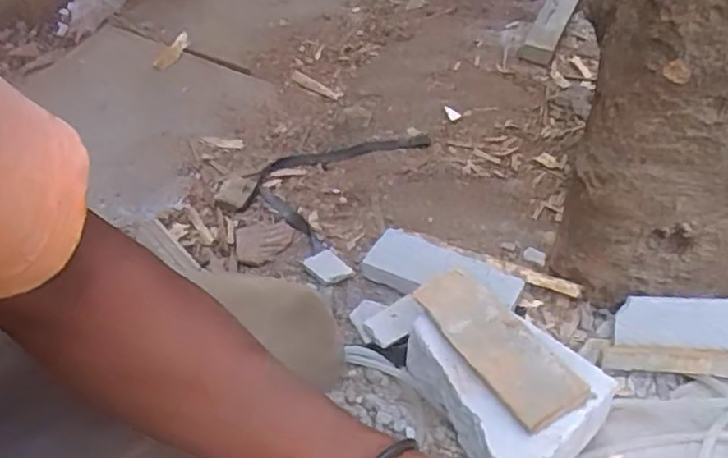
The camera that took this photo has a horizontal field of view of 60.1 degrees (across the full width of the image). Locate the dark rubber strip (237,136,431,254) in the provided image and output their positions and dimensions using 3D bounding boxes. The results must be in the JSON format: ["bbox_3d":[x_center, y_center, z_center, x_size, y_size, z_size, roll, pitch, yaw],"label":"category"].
[{"bbox_3d":[-0.055,-0.092,1.015,0.199,0.055,0.288,33,54,22],"label":"dark rubber strip"}]

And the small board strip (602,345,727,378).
[{"bbox_3d":[0.357,0.150,0.712,0.160,0.010,0.030,2,89,13],"label":"small board strip"}]

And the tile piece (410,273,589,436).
[{"bbox_3d":[0.135,0.115,0.653,0.075,0.007,0.203,-26,46,-17],"label":"tile piece"}]

